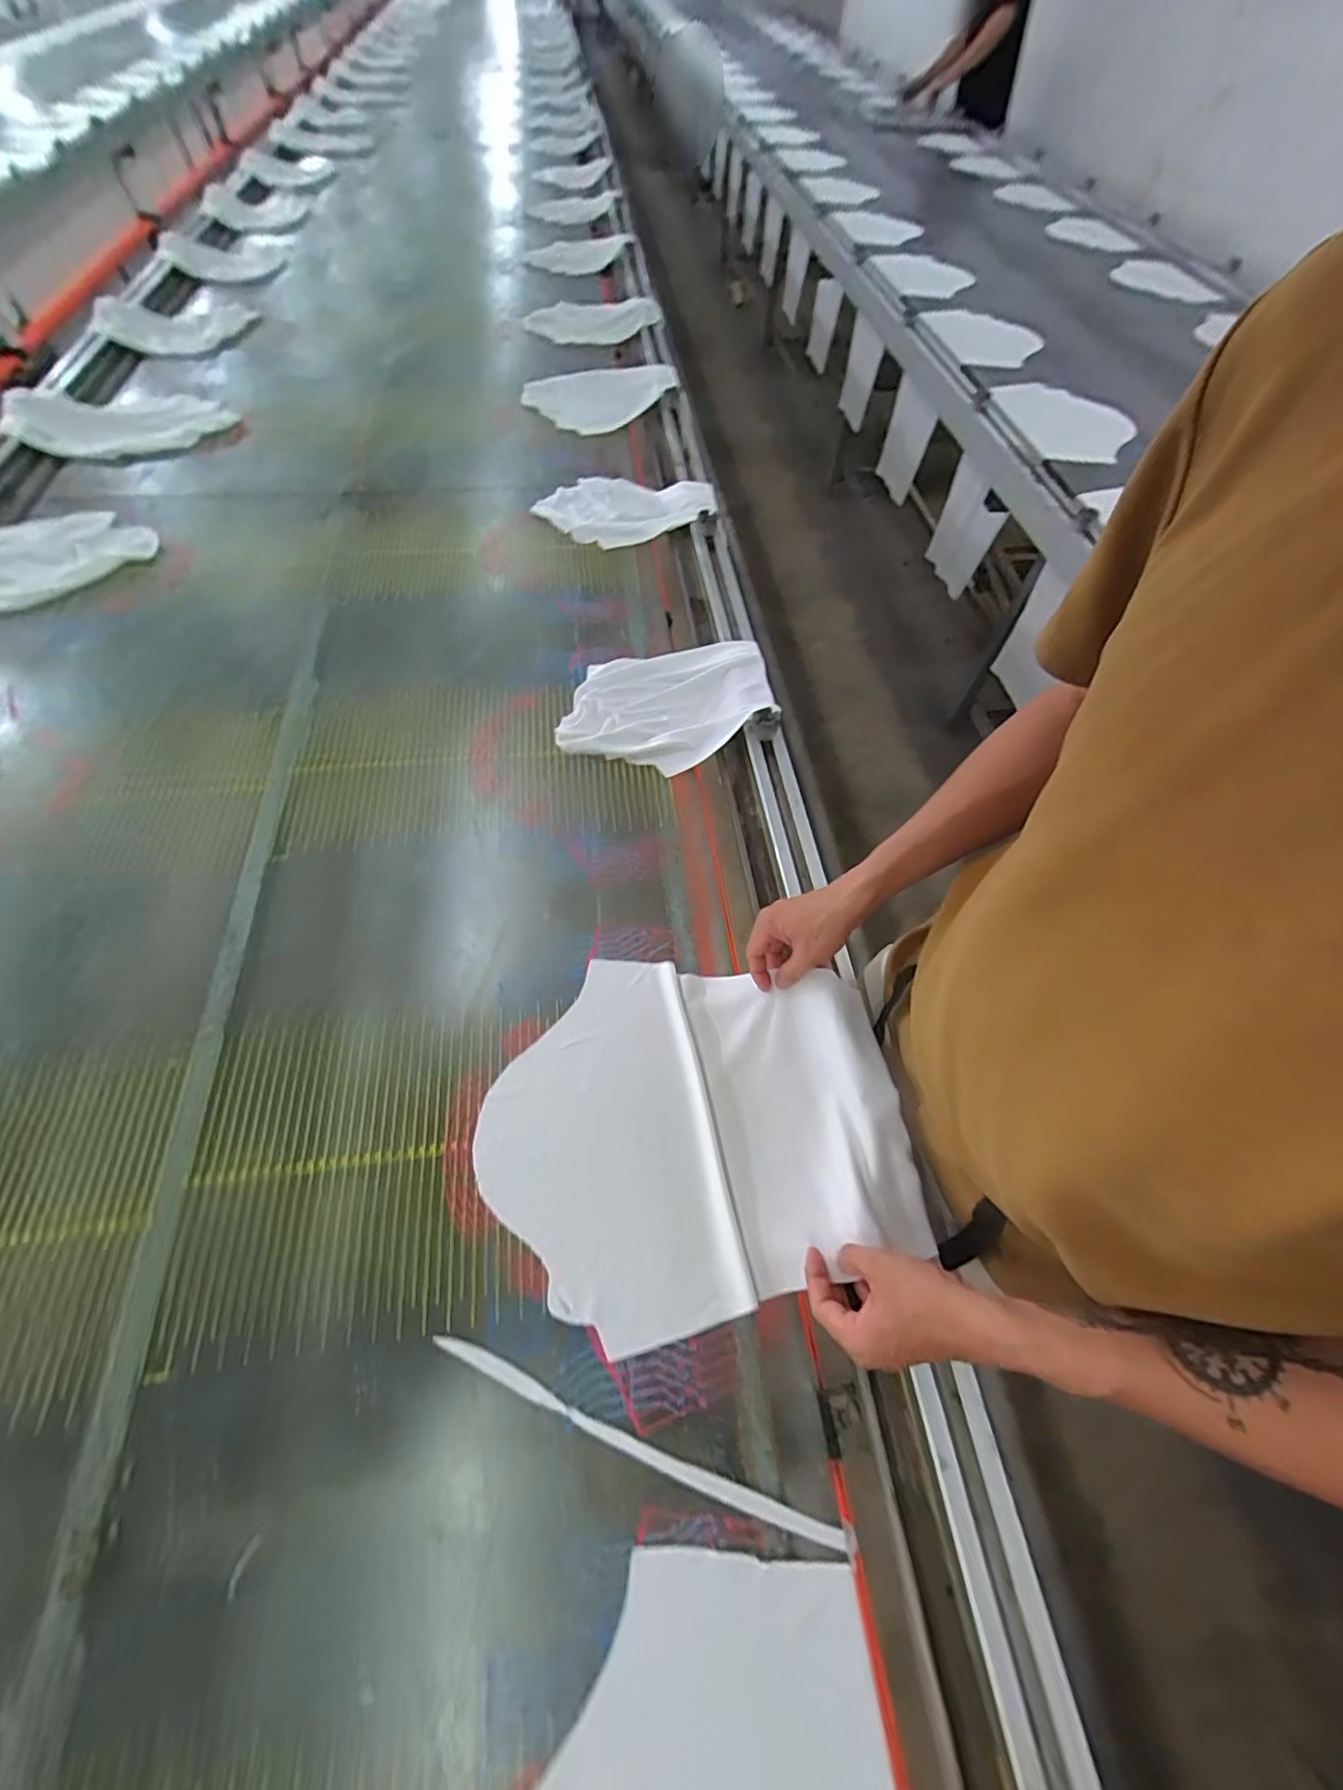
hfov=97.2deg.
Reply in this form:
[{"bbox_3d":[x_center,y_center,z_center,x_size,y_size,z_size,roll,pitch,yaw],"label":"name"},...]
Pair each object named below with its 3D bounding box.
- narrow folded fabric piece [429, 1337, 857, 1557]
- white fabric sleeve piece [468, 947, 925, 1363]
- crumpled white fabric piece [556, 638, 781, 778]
[{"bbox_3d":[-0.032,0.429,0.466,0.344,0.007,0.020,18,60,10],"label":"narrow folded fabric piece"},{"bbox_3d":[0.013,0.207,0.569,0.374,0.061,0.331,-12,59,-9],"label":"white fabric sleeve piece"},{"bbox_3d":[-0.008,-0.281,0.854,0.297,0.036,0.219,-5,59,-4],"label":"crumpled white fabric piece"}]

